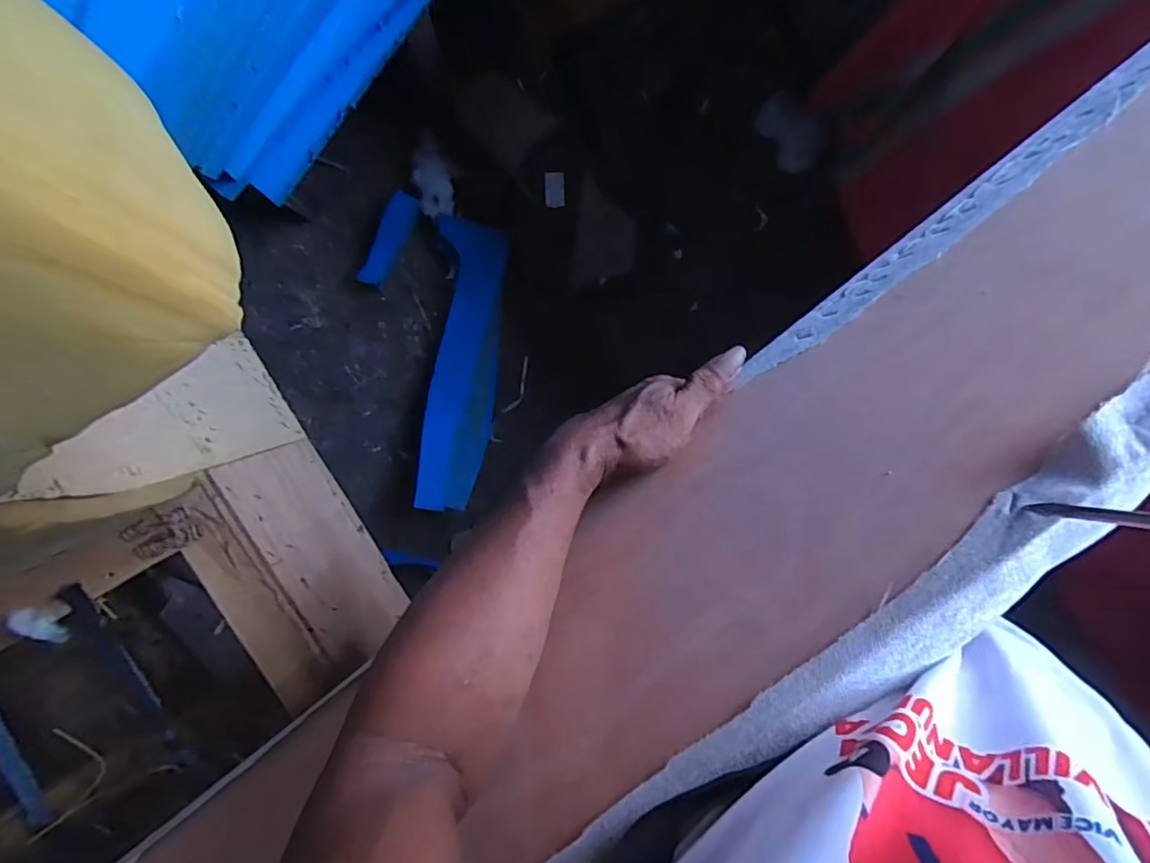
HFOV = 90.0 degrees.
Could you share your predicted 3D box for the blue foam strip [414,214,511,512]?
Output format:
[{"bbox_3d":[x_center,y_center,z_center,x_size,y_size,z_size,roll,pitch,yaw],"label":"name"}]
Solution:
[{"bbox_3d":[-0.220,-0.125,1.129,0.135,0.023,0.553,5,91,-22],"label":"blue foam strip"}]

